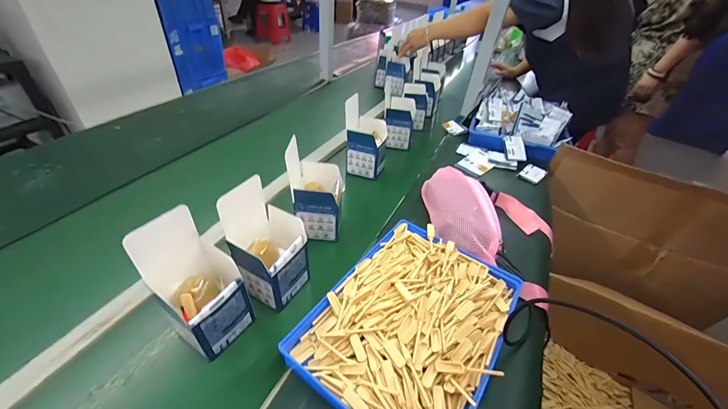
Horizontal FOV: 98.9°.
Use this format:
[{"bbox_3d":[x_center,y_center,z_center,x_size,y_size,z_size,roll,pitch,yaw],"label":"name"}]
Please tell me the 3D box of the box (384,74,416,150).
[{"bbox_3d":[0.101,-0.259,0.901,0.091,0.165,0.094,10,39,8],"label":"box"}]

